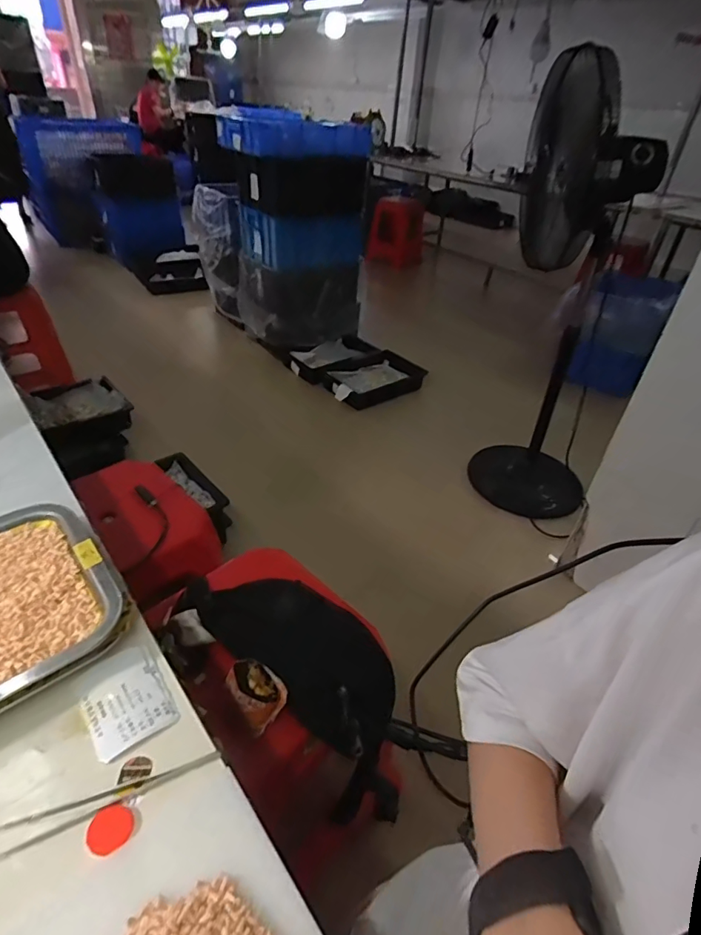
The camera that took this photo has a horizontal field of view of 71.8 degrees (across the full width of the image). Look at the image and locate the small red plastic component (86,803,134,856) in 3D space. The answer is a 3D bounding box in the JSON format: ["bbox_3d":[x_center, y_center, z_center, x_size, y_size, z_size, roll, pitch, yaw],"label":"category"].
[{"bbox_3d":[-0.145,0.217,0.292,0.024,0.004,0.025,3,38,-2],"label":"small red plastic component"}]

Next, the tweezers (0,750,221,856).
[{"bbox_3d":[-0.150,0.206,0.306,0.129,0.005,0.015,-13,41,-22],"label":"tweezers"}]

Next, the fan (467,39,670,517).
[{"bbox_3d":[0.605,-0.455,1.430,0.408,1.132,0.432,12,38,9],"label":"fan"}]

